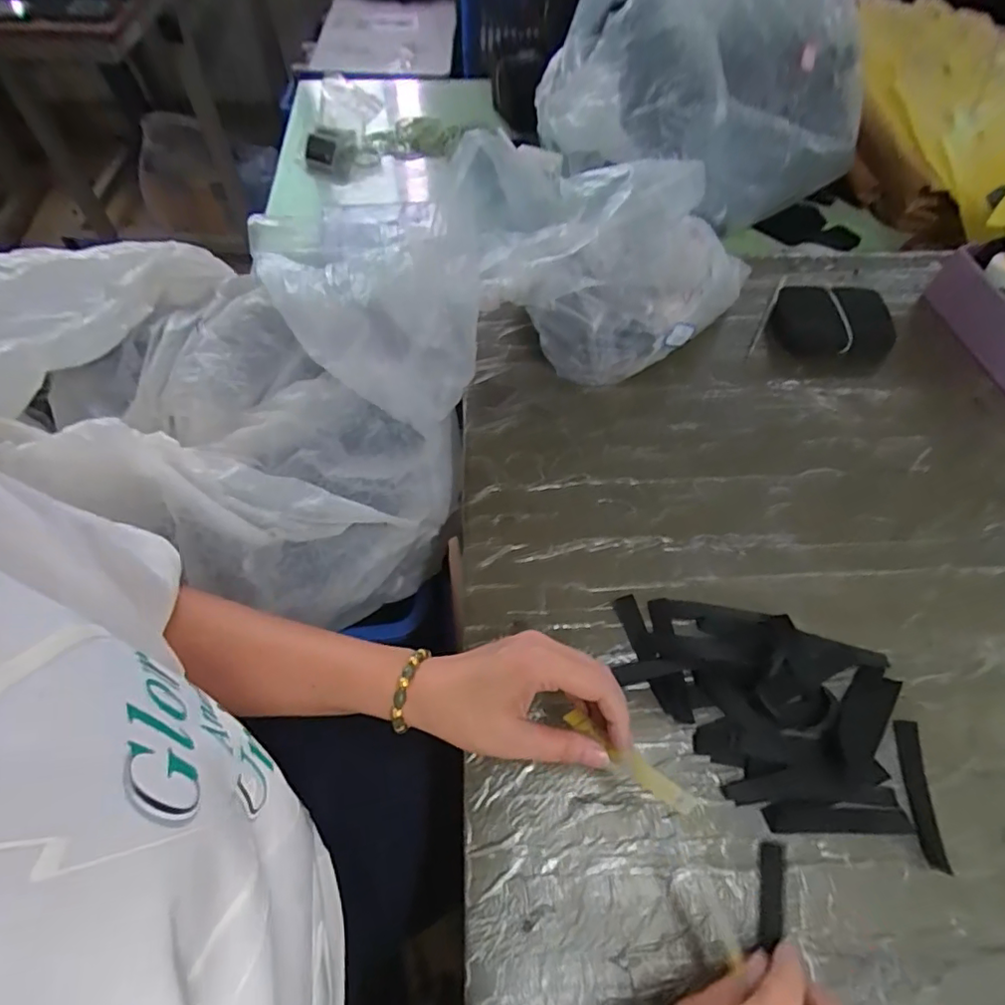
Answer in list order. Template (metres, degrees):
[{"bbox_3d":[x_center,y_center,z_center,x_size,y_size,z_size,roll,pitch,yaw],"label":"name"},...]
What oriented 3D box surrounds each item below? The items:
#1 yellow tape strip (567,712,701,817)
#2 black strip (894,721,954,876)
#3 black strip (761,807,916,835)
[{"bbox_3d":[0.072,0.152,0.336,0.016,0.017,0.086,-41,42,-22],"label":"yellow tape strip"},{"bbox_3d":[0.285,0.198,0.386,0.018,0.004,0.090,5,60,2],"label":"black strip"},{"bbox_3d":[0.221,0.209,0.371,0.094,0.004,0.015,1,60,-1],"label":"black strip"}]

